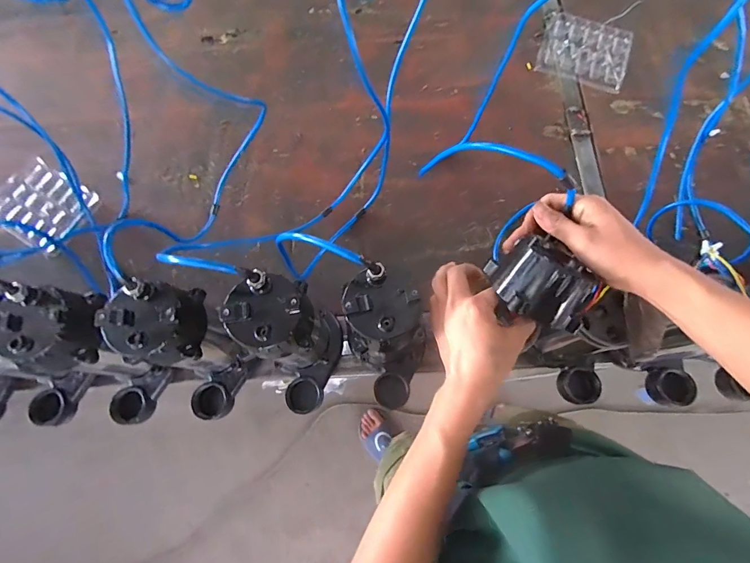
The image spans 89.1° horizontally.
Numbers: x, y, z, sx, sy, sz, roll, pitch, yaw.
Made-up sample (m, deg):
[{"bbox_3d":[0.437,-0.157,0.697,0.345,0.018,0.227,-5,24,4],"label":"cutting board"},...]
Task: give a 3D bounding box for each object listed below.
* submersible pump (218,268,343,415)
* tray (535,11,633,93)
[{"bbox_3d":[-0.105,0.089,0.494,0.101,0.227,0.139,-20,72,-6],"label":"submersible pump"},{"bbox_3d":[0.434,-0.479,0.787,0.172,0.023,0.163,17,72,6],"label":"tray"}]

